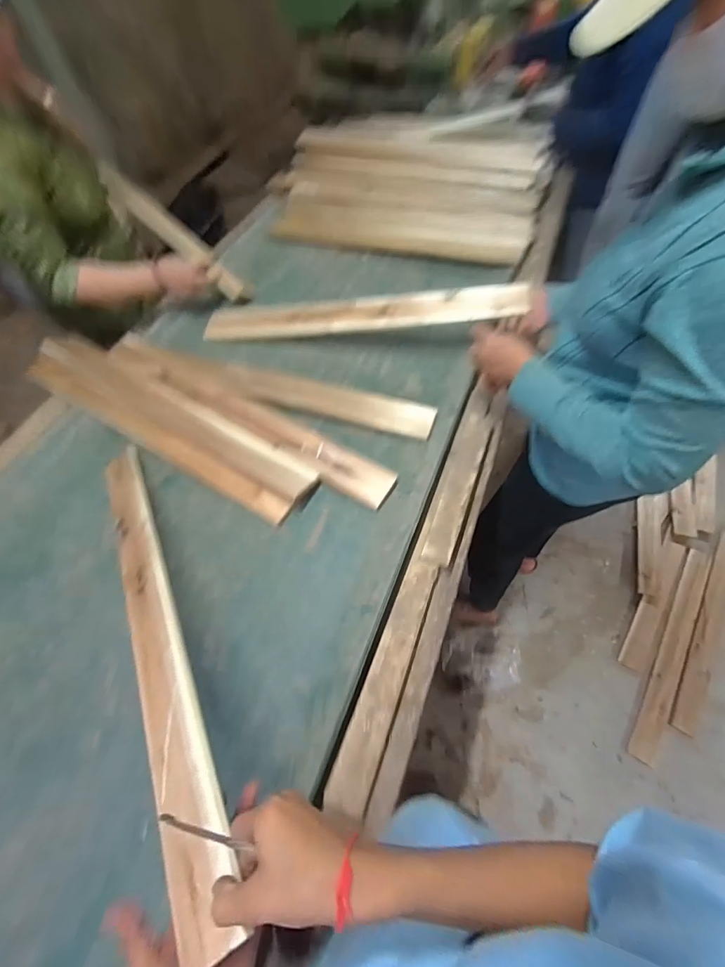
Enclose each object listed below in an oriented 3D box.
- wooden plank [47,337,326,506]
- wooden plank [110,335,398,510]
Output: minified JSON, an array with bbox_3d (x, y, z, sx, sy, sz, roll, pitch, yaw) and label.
[{"bbox_3d":[-0.394,-0.154,0.819,0.706,0.022,0.080,29,68,16],"label":"wooden plank"},{"bbox_3d":[-0.253,-0.157,0.810,0.719,0.016,0.080,31,68,17],"label":"wooden plank"}]

